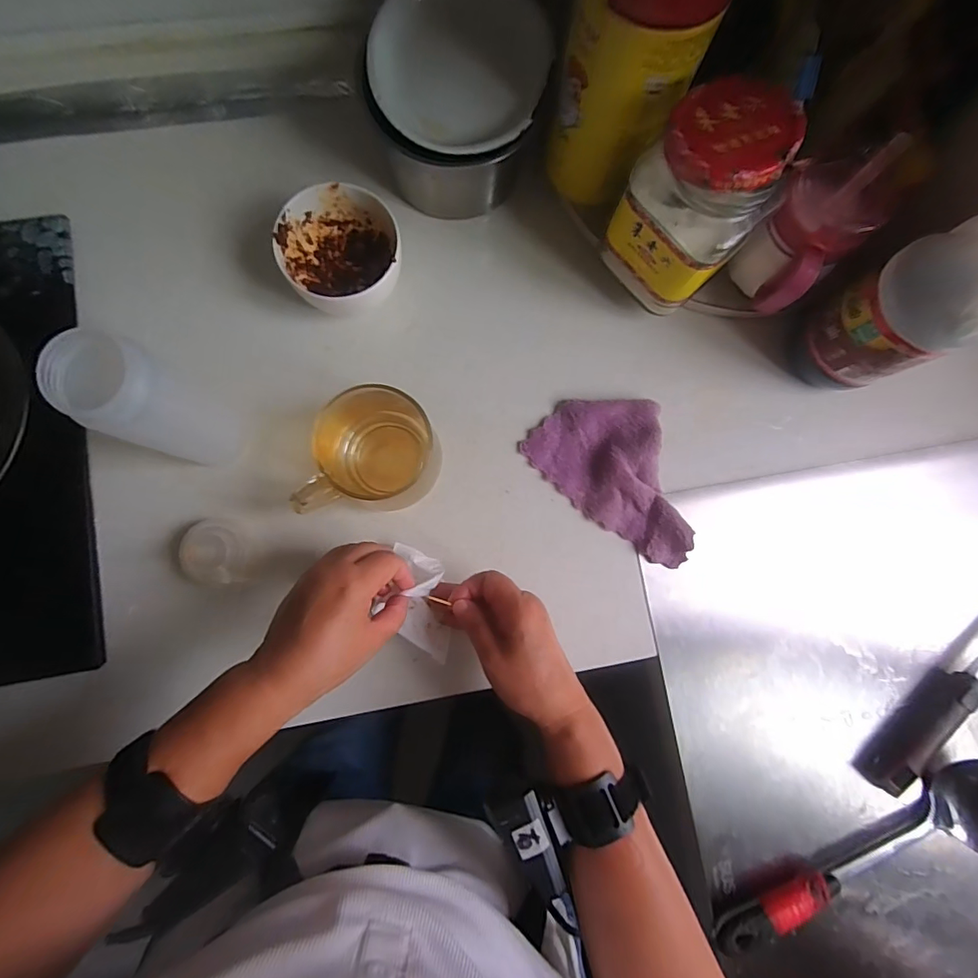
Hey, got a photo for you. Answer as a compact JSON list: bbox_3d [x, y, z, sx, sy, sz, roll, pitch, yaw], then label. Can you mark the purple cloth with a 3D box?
[{"bbox_3d":[0.126,-0.018,0.433,0.169,0.027,0.109,44,83,2],"label":"purple cloth"}]

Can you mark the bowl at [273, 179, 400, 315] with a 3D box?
[{"bbox_3d":[-0.130,-0.213,0.426,0.094,0.055,0.088,0,84,-3],"label":"bowl"}]

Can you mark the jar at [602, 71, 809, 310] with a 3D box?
[{"bbox_3d":[0.157,-0.221,0.371,0.092,0.144,0.088,37,83,1],"label":"jar"}]

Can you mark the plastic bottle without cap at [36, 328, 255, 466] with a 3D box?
[{"bbox_3d":[-0.235,-0.060,0.347,0.056,0.168,0.061,0,84,-3],"label":"plastic bottle without cap"}]

